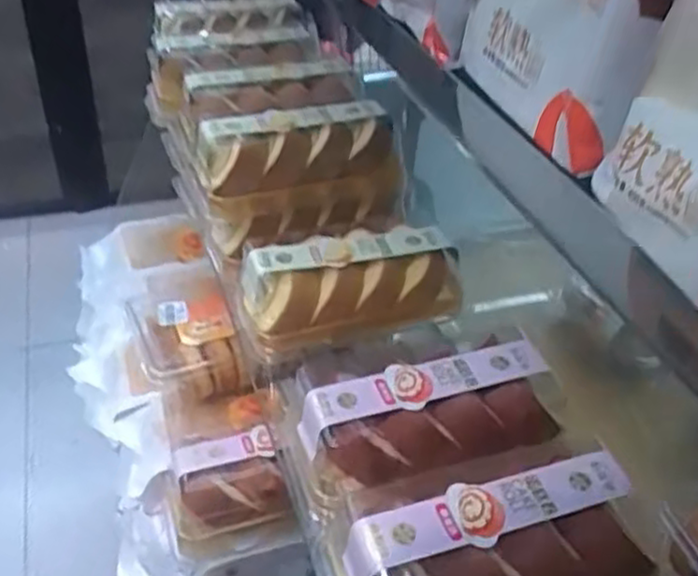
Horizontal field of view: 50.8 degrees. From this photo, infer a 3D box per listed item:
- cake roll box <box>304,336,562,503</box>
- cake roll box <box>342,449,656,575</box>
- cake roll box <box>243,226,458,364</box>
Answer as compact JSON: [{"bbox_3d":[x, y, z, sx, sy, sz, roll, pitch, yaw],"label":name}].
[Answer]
[{"bbox_3d":[0.059,0.093,0.536,0.180,0.056,0.086,-6,38,-13],"label":"cake roll box"},{"bbox_3d":[0.093,0.157,0.472,0.196,0.068,0.108,-5,38,-12],"label":"cake roll box"},{"bbox_3d":[0.006,0.001,0.675,0.199,0.083,0.084,-5,38,-12],"label":"cake roll box"}]

